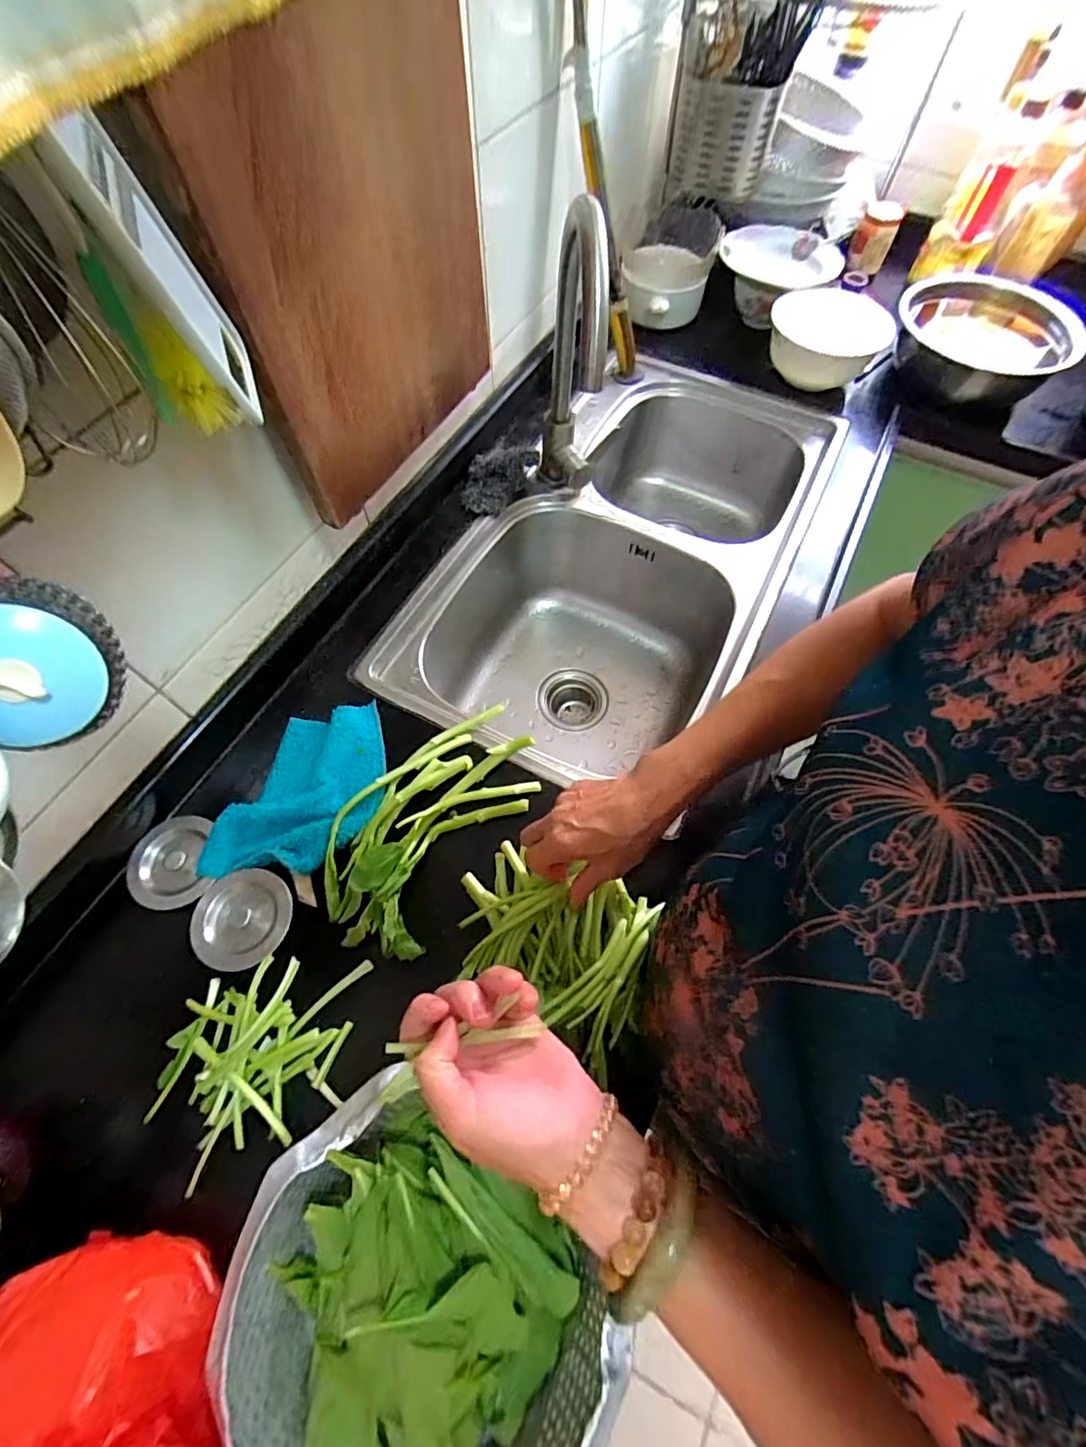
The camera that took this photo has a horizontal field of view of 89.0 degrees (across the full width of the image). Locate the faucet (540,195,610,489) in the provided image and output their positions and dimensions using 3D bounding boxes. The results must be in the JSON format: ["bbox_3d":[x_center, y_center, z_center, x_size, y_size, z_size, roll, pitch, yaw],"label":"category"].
[{"bbox_3d":[0.035,-0.421,0.655,0.068,0.331,0.150,2,64,-1],"label":"faucet"}]

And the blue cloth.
[{"bbox_3d":[-0.233,0.069,0.561,0.130,0.020,0.207,22,65,9],"label":"blue cloth"}]

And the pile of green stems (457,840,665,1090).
[{"bbox_3d":[0.013,0.186,0.491,0.178,0.053,0.139,31,67,13],"label":"pile of green stems"}]

